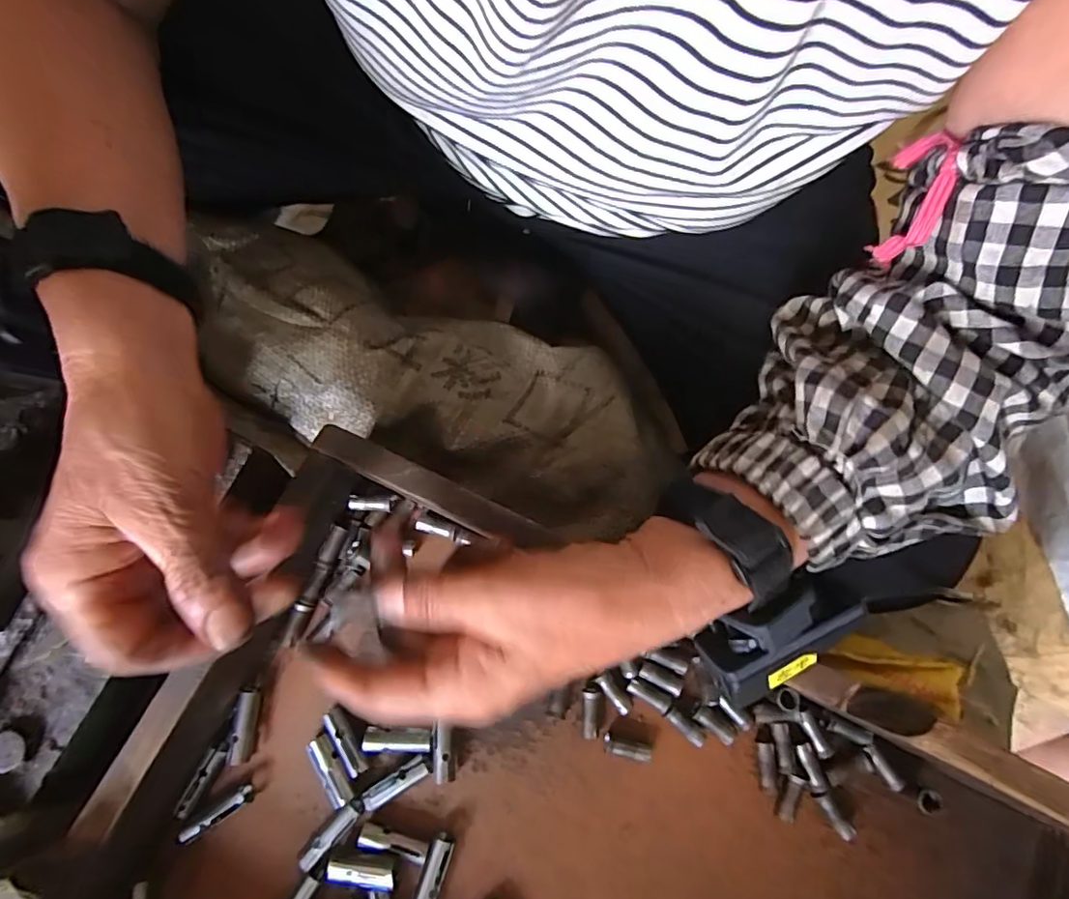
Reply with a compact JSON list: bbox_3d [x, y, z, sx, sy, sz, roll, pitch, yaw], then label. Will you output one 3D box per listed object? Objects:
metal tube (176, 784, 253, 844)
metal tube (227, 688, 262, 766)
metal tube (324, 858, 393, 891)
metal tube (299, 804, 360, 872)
[{"bbox_3d":[-0.171,0.197,0.291,0.038,0.013,0.009,-33,78,-10],"label":"metal tube"},{"bbox_3d":[-0.163,0.154,0.304,0.013,0.012,0.038,4,75,-1],"label":"metal tube"},{"bbox_3d":[-0.089,0.217,0.278,0.035,0.009,0.012,3,75,-1],"label":"metal tube"},{"bbox_3d":[-0.109,0.206,0.290,0.010,0.010,0.037,41,78,9],"label":"metal tube"}]

